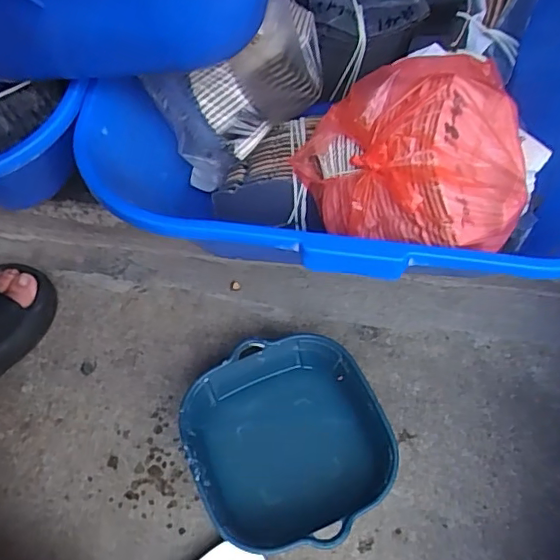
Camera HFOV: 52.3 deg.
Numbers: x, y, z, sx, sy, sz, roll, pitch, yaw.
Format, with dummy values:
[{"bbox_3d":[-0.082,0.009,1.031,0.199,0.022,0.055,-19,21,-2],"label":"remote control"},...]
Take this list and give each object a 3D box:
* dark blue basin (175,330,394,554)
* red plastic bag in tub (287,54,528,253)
[{"bbox_3d":[0.007,0.166,0.578,0.183,0.078,0.188,-21,62,-10],"label":"dark blue basin"},{"bbox_3d":[0.121,-0.118,0.502,0.192,0.093,0.176,20,61,13],"label":"red plastic bag in tub"}]

